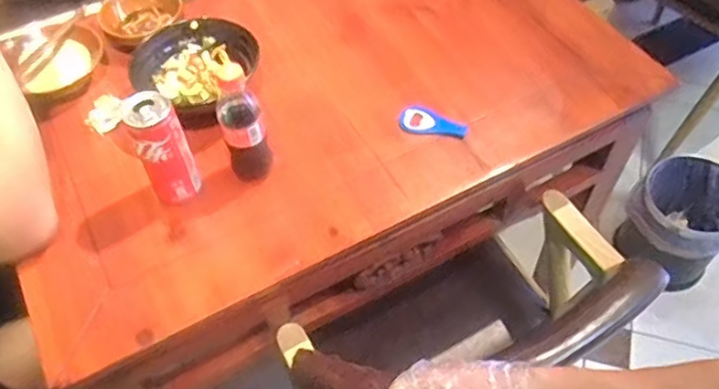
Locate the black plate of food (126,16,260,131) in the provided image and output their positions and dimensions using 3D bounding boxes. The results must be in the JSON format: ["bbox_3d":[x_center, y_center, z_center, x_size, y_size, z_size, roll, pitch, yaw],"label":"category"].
[{"bbox_3d":[-0.221,-0.168,0.875,0.146,0.067,0.154,-1,53,2],"label":"black plate of food"}]

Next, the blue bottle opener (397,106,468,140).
[{"bbox_3d":[0.100,-0.095,0.865,0.093,0.021,0.045,13,55,12],"label":"blue bottle opener"}]

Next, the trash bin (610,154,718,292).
[{"bbox_3d":[0.749,0.062,1.481,0.221,0.231,0.222,-39,61,-24],"label":"trash bin"}]

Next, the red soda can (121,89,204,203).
[{"bbox_3d":[-0.228,-0.050,0.747,0.056,0.145,0.053,-1,53,2],"label":"red soda can"}]

